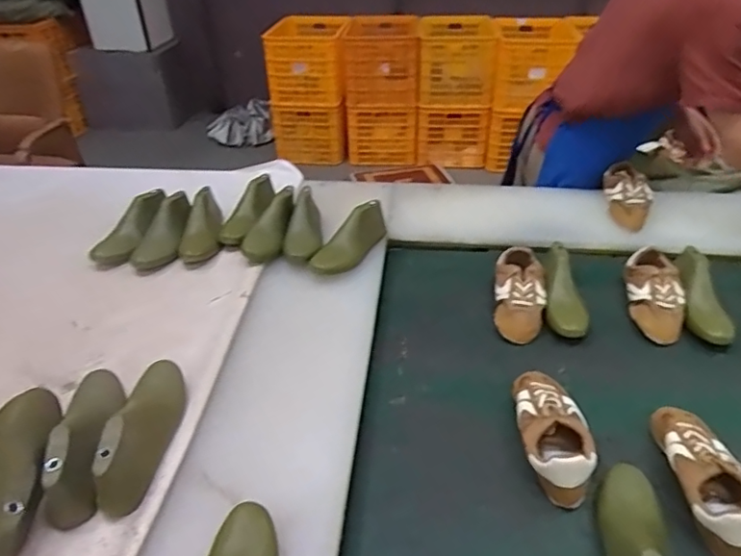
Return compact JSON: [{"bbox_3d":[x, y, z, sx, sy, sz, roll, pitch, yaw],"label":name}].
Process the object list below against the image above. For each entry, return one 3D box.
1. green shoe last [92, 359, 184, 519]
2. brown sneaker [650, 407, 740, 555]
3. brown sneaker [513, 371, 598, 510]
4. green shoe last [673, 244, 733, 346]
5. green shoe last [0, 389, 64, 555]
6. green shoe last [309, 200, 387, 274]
[{"bbox_3d":[-0.304,0.193,0.737,0.069,0.094,0.233,0,37,2],"label":"green shoe last"},{"bbox_3d":[0.444,0.256,0.729,0.086,0.062,0.219,3,37,7],"label":"brown sneaker"},{"bbox_3d":[0.262,0.211,0.792,0.100,0.063,0.218,1,37,4],"label":"brown sneaker"},{"bbox_3d":[0.613,0.030,1.023,0.071,0.077,0.220,5,37,9],"label":"green shoe last"},{"bbox_3d":[-0.431,0.234,0.677,0.081,0.087,0.229,-12,38,-14],"label":"green shoe last"},{"bbox_3d":[-0.045,-0.079,1.112,0.070,0.084,0.201,19,42,26],"label":"green shoe last"}]

